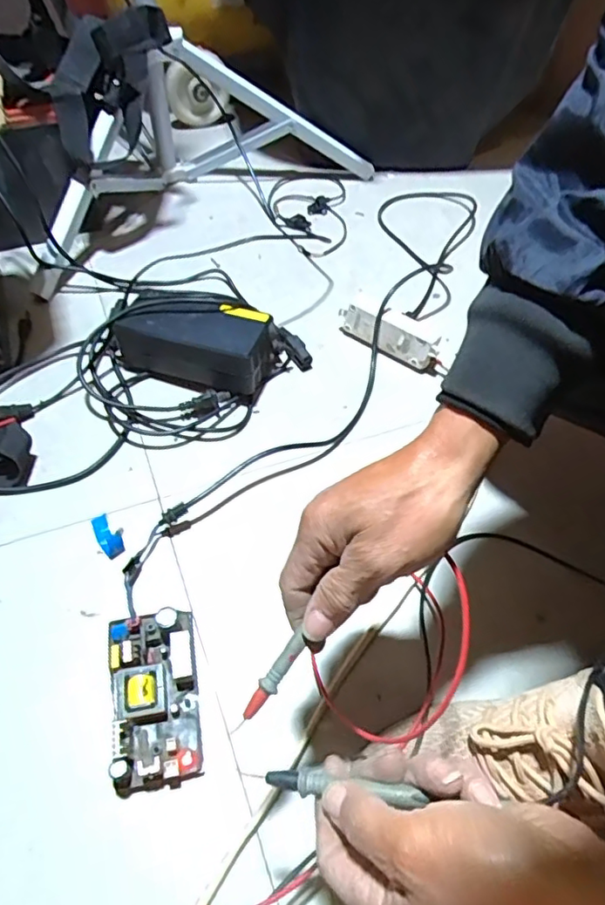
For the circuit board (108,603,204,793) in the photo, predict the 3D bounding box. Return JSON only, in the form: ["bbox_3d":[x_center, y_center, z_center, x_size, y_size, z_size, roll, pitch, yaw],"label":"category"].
[{"bbox_3d":[-0.117,0.192,0.453,0.066,0.034,0.127,-7,56,-9],"label":"circuit board"}]

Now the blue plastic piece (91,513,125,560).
[{"bbox_3d":[-0.187,0.078,0.545,0.019,0.008,0.048,-27,61,-21],"label":"blue plastic piece"}]

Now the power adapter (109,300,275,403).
[{"bbox_3d":[-0.121,-0.125,0.653,0.170,0.067,0.086,19,56,8],"label":"power adapter"}]

